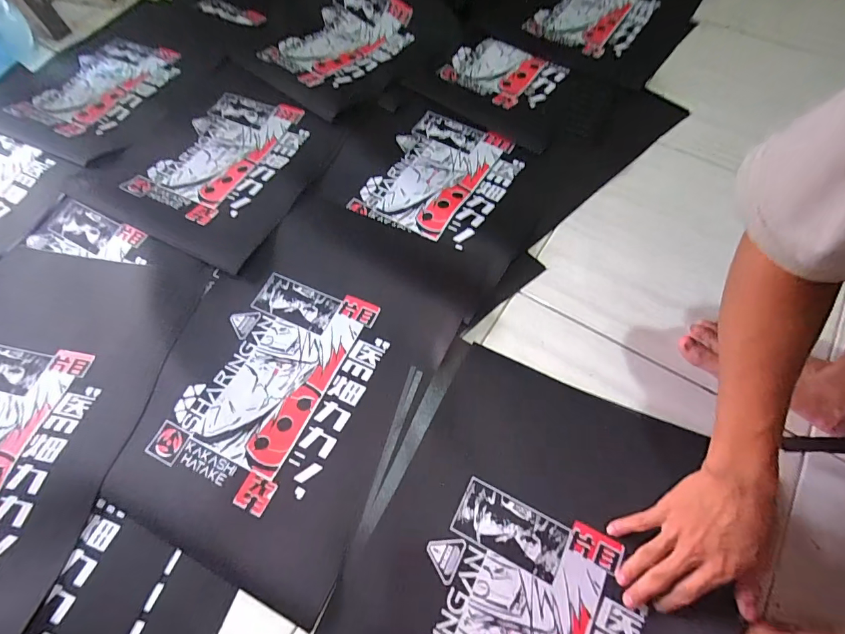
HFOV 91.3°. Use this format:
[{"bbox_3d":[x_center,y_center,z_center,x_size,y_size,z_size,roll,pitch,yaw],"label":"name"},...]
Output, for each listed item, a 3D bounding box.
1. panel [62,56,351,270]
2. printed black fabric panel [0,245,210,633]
[{"bbox_3d":[-0.358,-0.290,0.737,0.354,0.016,0.378,25,67,14],"label":"panel"},{"bbox_3d":[-0.567,0.127,0.543,0.385,0.015,0.496,11,64,7],"label":"printed black fabric panel"}]

